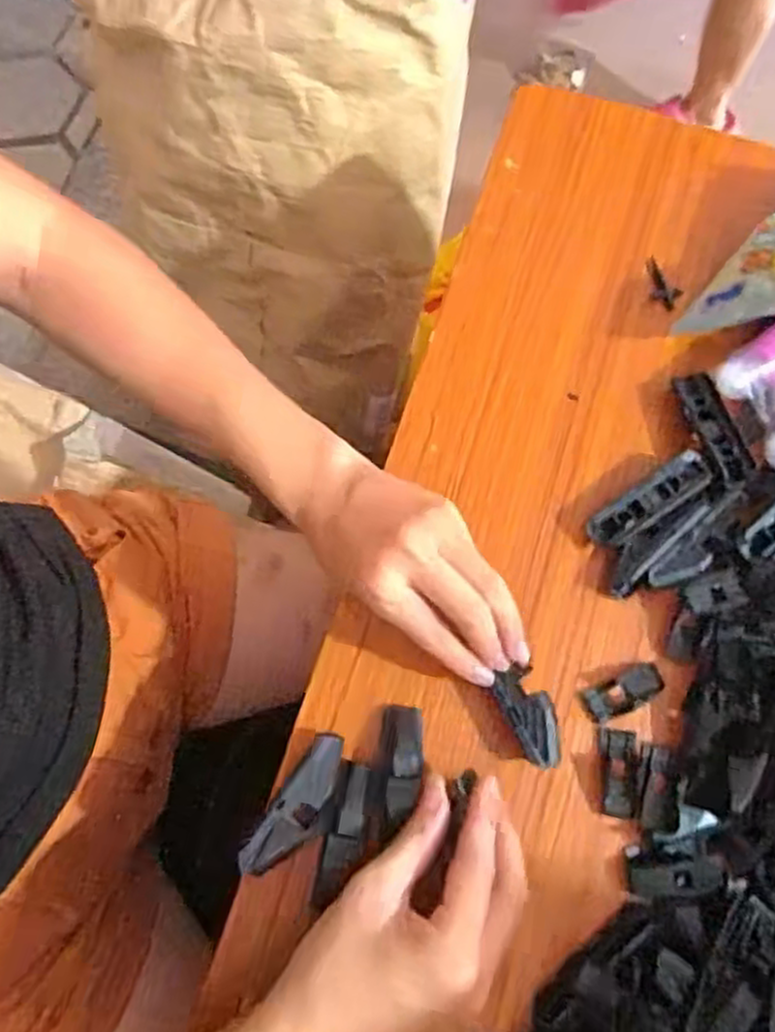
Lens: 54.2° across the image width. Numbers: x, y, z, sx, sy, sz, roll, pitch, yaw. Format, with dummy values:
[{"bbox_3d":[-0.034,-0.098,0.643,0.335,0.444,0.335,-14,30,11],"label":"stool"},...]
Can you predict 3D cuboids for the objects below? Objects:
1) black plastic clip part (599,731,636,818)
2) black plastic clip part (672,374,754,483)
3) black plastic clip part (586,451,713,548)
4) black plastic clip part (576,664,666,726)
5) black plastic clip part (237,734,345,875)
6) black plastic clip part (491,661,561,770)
[{"bbox_3d":[0.115,0.128,0.375,0.017,0.005,0.041,3,73,-1],"label":"black plastic clip part"},{"bbox_3d":[0.181,-0.049,0.420,0.019,0.010,0.067,-12,73,-6],"label":"black plastic clip part"},{"bbox_3d":[0.141,-0.008,0.407,0.073,0.016,0.022,-32,76,-11],"label":"black plastic clip part"},{"bbox_3d":[0.120,0.090,0.387,0.041,0.007,0.018,-22,75,-8],"label":"black plastic clip part"},{"bbox_3d":[-0.042,0.136,0.354,0.020,0.015,0.069,33,74,8],"label":"black plastic clip part"},{"bbox_3d":[0.071,0.099,0.368,0.022,0.009,0.047,-28,80,-10],"label":"black plastic clip part"}]

